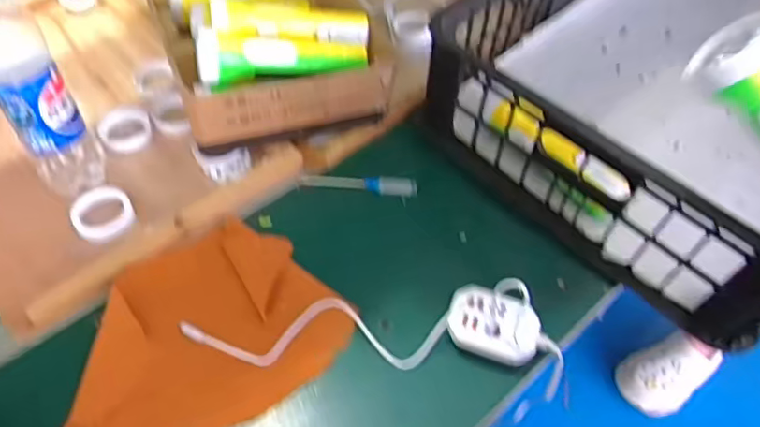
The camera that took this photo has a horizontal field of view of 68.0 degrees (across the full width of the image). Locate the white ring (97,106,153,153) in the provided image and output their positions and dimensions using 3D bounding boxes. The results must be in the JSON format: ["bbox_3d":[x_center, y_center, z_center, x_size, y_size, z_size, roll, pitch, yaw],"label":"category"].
[{"bbox_3d":[-0.282,-0.094,0.620,0.051,0.020,0.051,0,53,-1],"label":"white ring"}]

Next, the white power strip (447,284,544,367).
[{"bbox_3d":[0.096,0.096,0.478,0.077,0.029,0.051,19,55,13],"label":"white power strip"}]

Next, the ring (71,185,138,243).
[{"bbox_3d":[-0.268,0.001,0.544,0.053,0.021,0.052,0,53,-1],"label":"ring"}]

